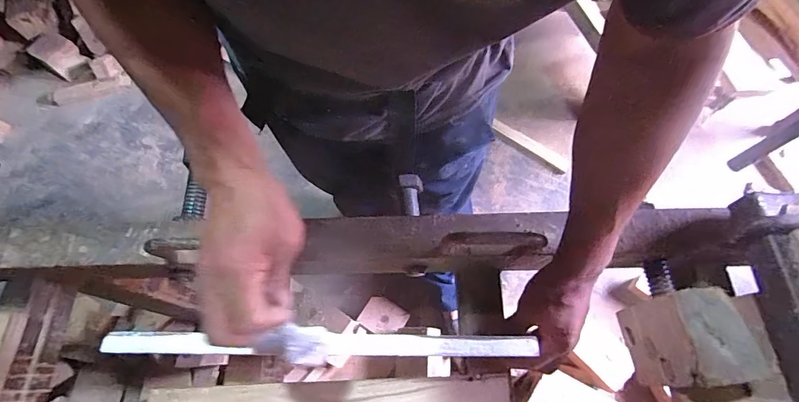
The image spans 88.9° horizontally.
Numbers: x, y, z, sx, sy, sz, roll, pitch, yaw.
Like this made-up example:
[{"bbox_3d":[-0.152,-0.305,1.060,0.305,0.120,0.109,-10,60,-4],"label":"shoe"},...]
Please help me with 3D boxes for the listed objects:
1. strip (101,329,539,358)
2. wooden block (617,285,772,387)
[{"bbox_3d":[-0.082,0.146,0.416,0.431,0.011,0.023,0,67,0],"label":"strip"},{"bbox_3d":[0.338,0.162,0.486,0.072,0.142,0.101,-9,67,-1],"label":"wooden block"}]

